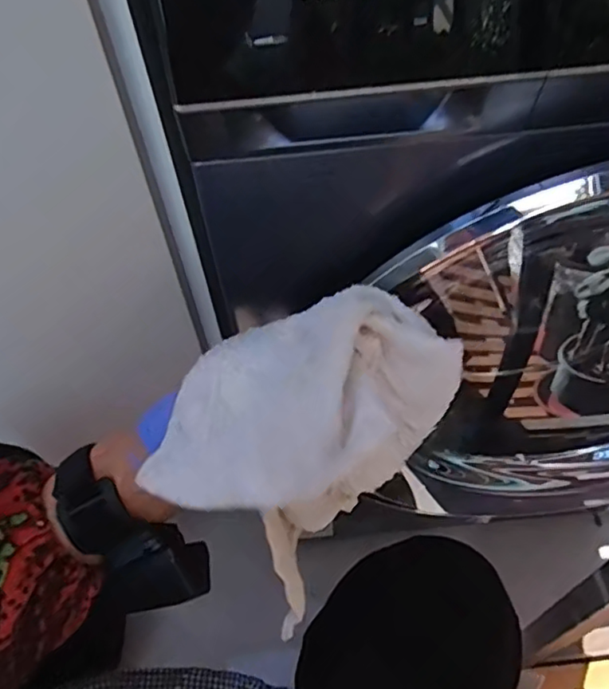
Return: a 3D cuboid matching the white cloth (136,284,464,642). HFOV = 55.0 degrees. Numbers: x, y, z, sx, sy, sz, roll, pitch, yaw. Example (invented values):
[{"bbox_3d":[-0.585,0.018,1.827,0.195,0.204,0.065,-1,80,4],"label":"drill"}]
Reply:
[{"bbox_3d":[-0.001,0.044,0.318,0.100,0.112,0.151,31,61,24],"label":"white cloth"}]

